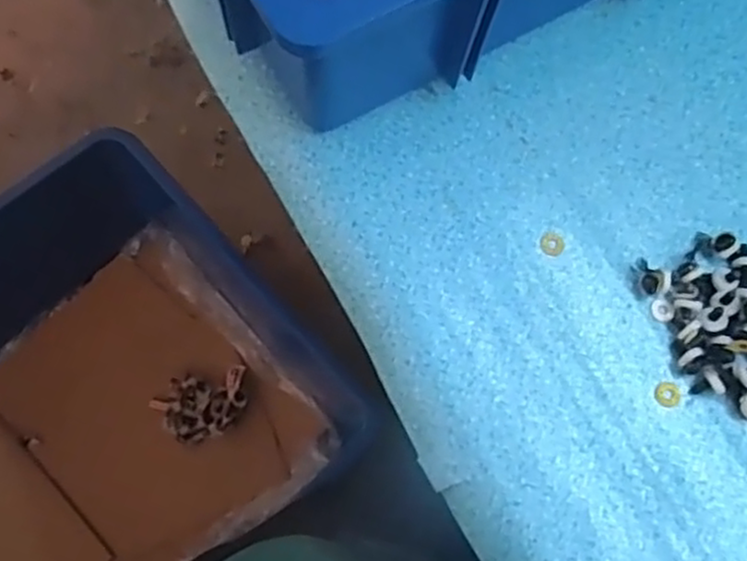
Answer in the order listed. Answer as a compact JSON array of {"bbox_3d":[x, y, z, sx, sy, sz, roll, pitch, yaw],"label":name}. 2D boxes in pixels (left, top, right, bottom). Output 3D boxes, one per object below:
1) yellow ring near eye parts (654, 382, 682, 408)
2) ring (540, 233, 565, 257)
[{"bbox_3d":[0.138,0.053,0.342,0.012,0.004,0.011,2,72,-5],"label":"yellow ring near eye parts"},{"bbox_3d":[0.089,-0.018,0.362,0.012,0.004,0.012,2,72,-5],"label":"ring"}]

